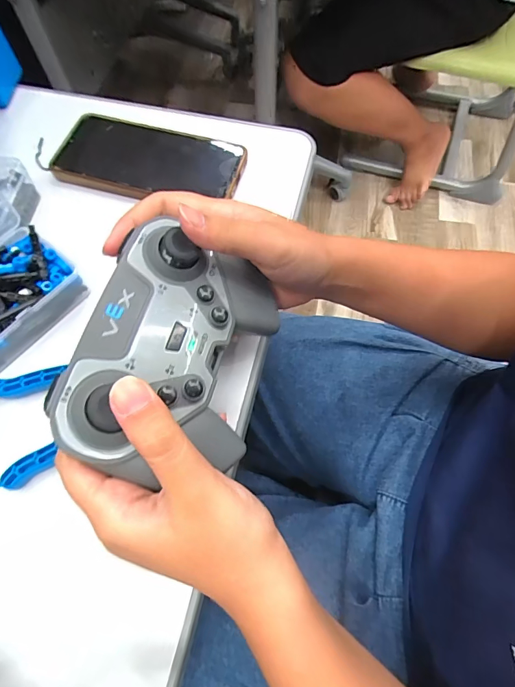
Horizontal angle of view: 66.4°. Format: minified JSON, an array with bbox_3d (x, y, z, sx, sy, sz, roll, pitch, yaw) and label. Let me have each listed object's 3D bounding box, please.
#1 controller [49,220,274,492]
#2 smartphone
[{"bbox_3d":[-0.044,0.008,0.219,0.098,0.056,0.128,26,67,-22],"label":"controller"},{"bbox_3d":[-0.091,-0.161,0.339,0.156,0.013,0.080,11,66,8],"label":"smartphone"}]

